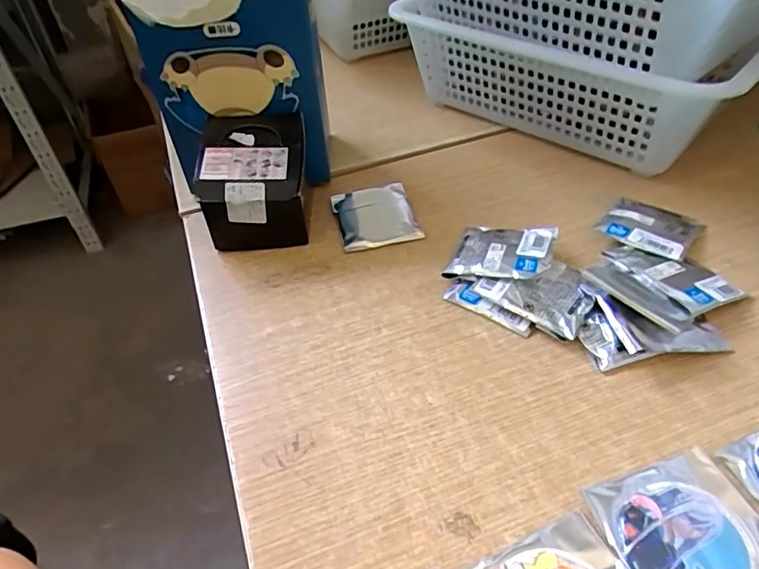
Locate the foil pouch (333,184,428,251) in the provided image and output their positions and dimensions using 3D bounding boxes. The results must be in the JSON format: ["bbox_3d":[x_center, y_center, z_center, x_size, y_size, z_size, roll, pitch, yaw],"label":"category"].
[{"bbox_3d":[-0.004,-0.060,0.465,0.066,0.010,0.077,-13,45,-9],"label":"foil pouch"}]

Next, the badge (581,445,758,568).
[{"bbox_3d":[0.156,0.125,0.266,0.077,0.008,0.073,-15,45,-11],"label":"badge"}]

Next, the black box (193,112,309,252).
[{"bbox_3d":[-0.103,-0.083,0.445,0.087,0.077,0.092,-4,44,0],"label":"black box"}]

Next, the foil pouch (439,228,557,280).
[{"bbox_3d":[0.095,-0.027,0.409,0.073,0.008,0.068,7,40,21],"label":"foil pouch"}]

